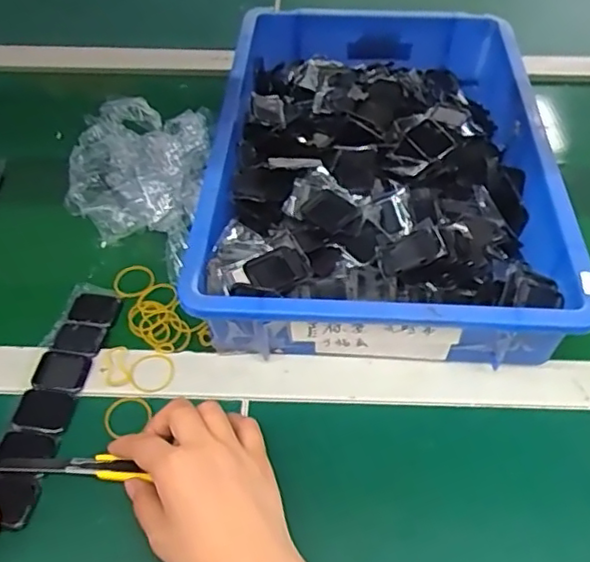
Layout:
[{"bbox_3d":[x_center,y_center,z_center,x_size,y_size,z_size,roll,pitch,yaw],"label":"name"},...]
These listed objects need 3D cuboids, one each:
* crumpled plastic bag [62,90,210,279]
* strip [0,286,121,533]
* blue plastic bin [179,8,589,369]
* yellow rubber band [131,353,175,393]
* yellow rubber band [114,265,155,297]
[{"bbox_3d":[-0.136,-0.097,0.571,0.163,0.085,0.120,29,56,23],"label":"crumpled plastic bag"},{"bbox_3d":[-0.178,0.083,0.467,0.043,0.014,0.197,5,48,4],"label":"strip"},{"bbox_3d":[0.077,-0.112,0.584,0.282,0.087,0.421,3,50,3],"label":"blue plastic bin"},{"bbox_3d":[-0.108,0.069,0.474,0.033,0.004,0.035,0,50,0],"label":"yellow rubber band"},{"bbox_3d":[-0.139,0.000,0.539,0.035,0.005,0.039,-22,53,-18],"label":"yellow rubber band"}]

